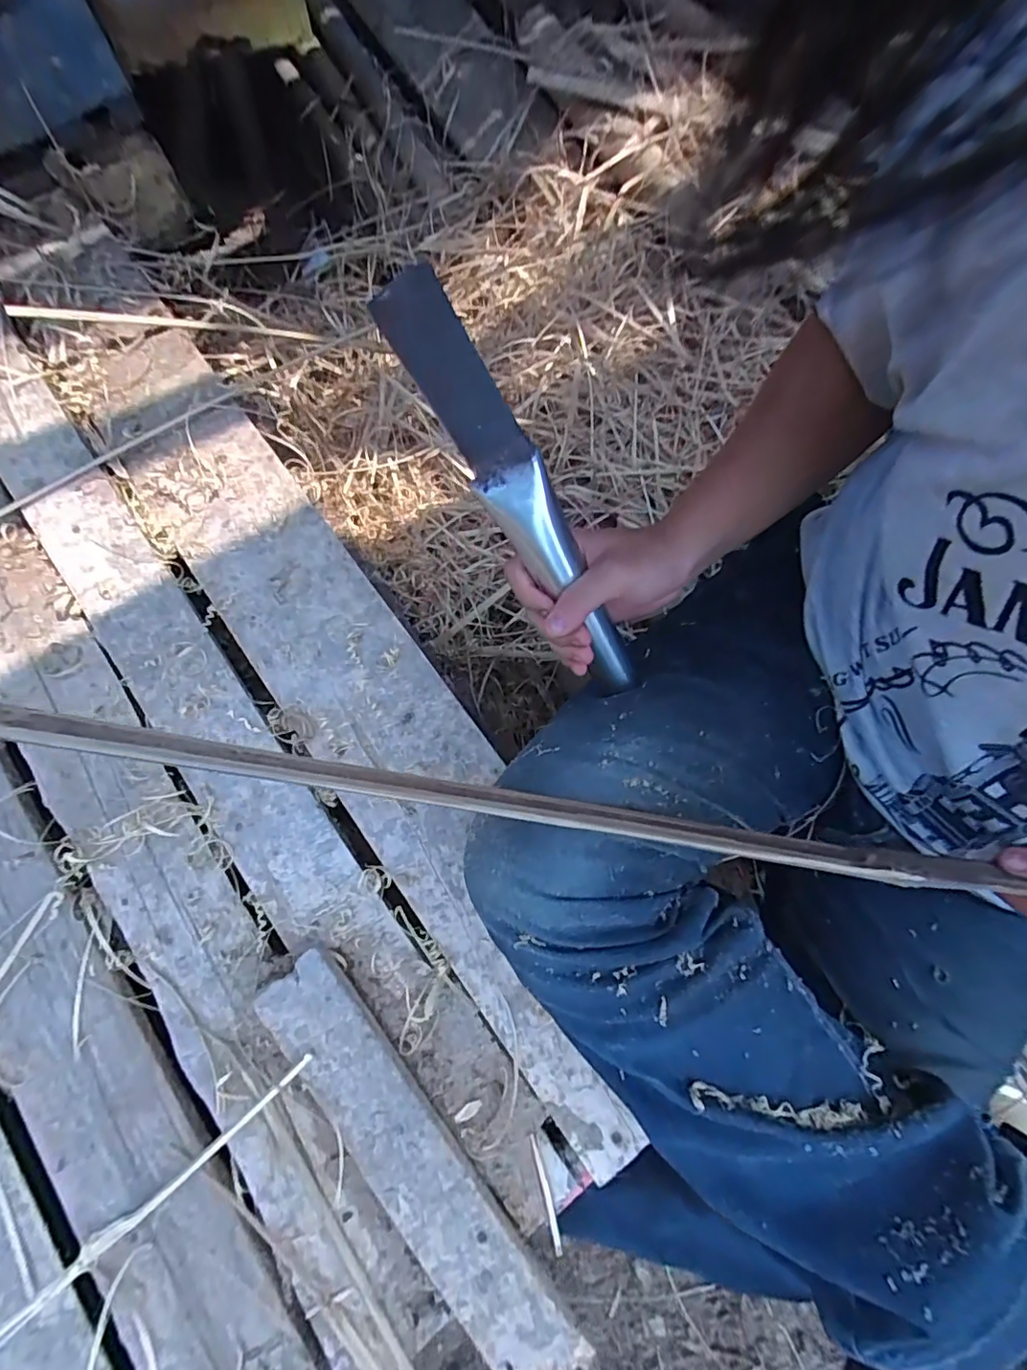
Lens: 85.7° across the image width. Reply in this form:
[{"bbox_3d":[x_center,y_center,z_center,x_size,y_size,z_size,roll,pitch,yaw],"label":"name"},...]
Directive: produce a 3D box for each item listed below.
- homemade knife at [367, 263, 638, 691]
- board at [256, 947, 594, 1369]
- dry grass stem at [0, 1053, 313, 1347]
[{"bbox_3d":[0.013,-0.094,0.321,0.032,0.020,0.261,-41,122,-9],"label":"homemade knife"},{"bbox_3d":[-0.065,0.311,0.365,0.058,0.017,0.289,-39,78,-8],"label":"board"},{"bbox_3d":[-0.240,0.338,0.357,0.269,0.019,0.012,-40,78,-8],"label":"dry grass stem"}]

